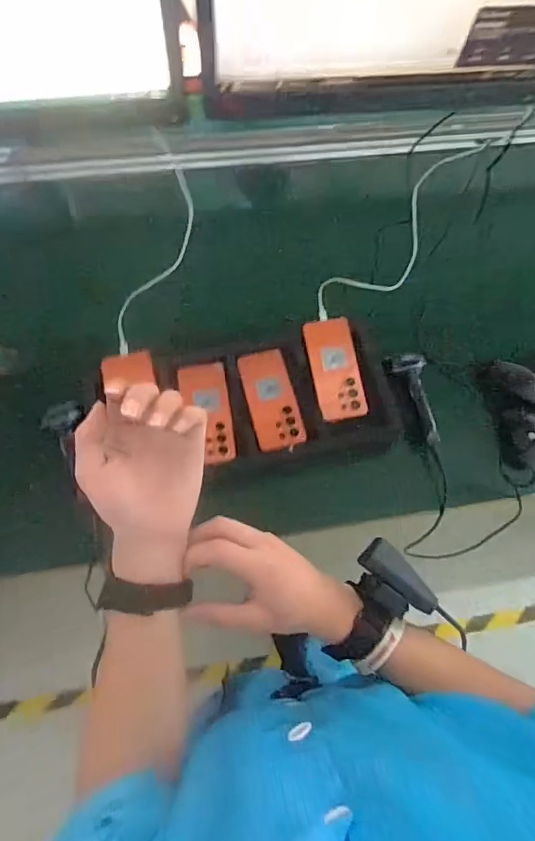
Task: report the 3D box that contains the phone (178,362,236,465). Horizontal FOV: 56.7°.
[{"bbox_3d":[-0.097,-0.013,0.788,0.077,0.012,0.166,-6,73,-16],"label":"phone"}]

